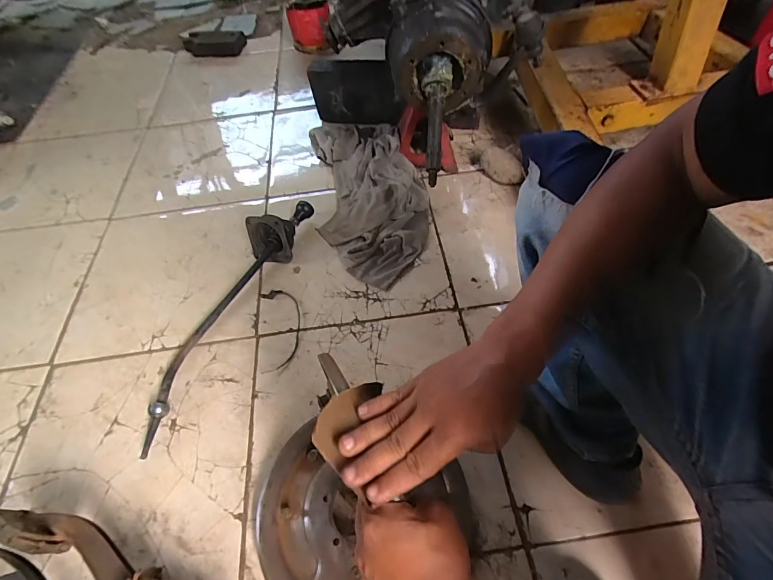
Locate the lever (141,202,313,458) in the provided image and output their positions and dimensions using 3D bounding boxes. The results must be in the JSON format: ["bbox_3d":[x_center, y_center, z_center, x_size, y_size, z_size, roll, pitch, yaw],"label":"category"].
[{"bbox_3d":[-0.314,0.019,0.772,0.110,0.098,0.584,15,57,12],"label":"lever"}]

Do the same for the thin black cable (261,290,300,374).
[{"bbox_3d":[-0.214,0.074,0.785,0.080,0.009,0.182,-11,56,-8],"label":"thin black cable"}]

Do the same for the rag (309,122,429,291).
[{"bbox_3d":[-0.042,-0.262,0.968,0.258,0.092,0.568,-7,55,-6],"label":"rag"}]

